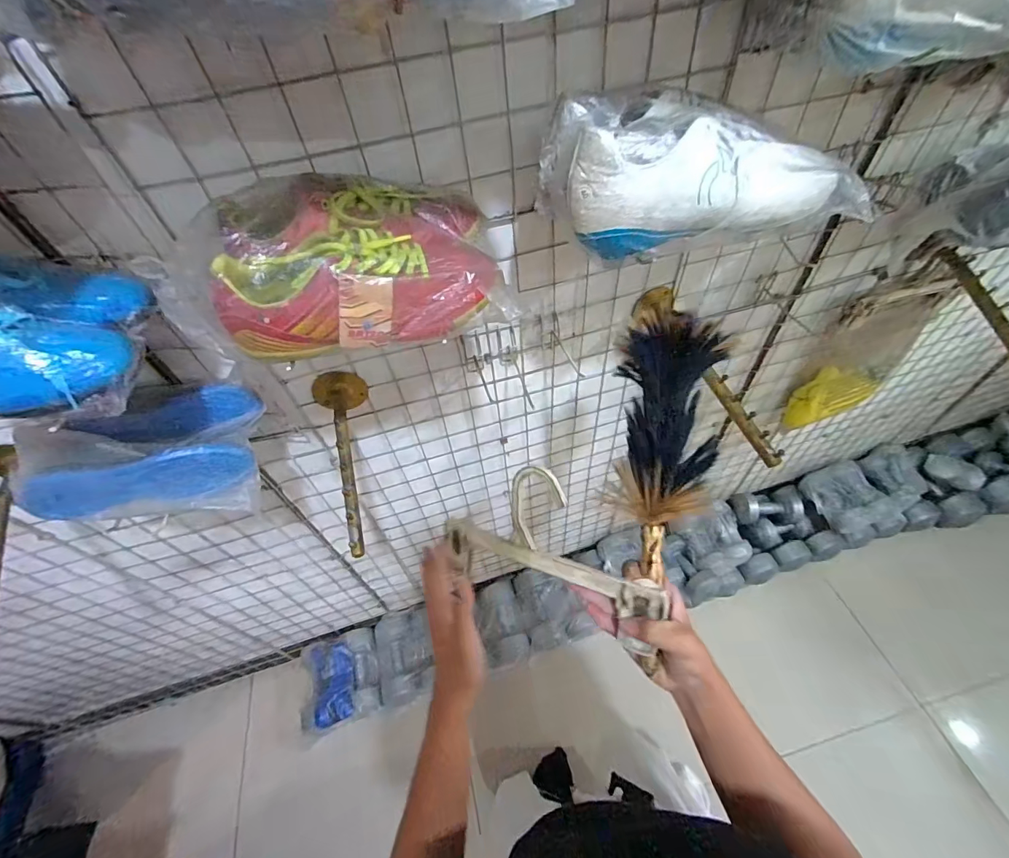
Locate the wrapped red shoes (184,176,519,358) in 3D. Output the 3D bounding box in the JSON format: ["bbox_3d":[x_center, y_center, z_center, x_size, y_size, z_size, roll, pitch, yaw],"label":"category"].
[{"bbox_3d":[-0.127,-0.144,0.360,0.239,0.085,0.141,-12,52,-4],"label":"wrapped red shoes"}]

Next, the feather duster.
[{"bbox_3d":[0.144,0.048,0.394,0.092,0.050,0.298,6,85,10],"label":"feather duster"}]

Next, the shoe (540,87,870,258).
[{"bbox_3d":[0.173,-0.226,0.366,0.271,0.093,0.088,-9,52,-2],"label":"shoe"}]

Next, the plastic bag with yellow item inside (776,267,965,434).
[{"bbox_3d":[0.735,-0.157,0.891,0.228,0.326,0.085,-25,54,-14],"label":"plastic bag with yellow item inside"}]

